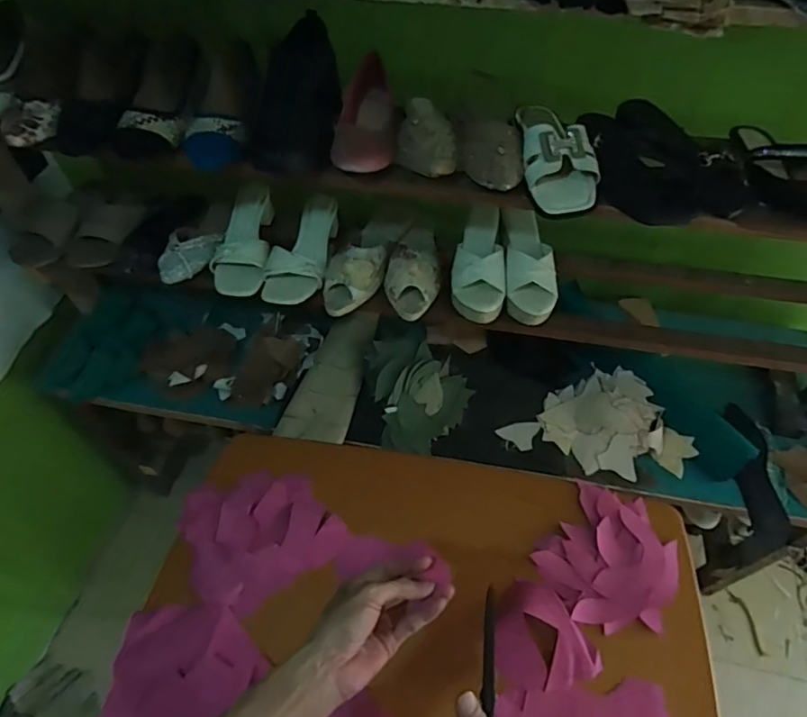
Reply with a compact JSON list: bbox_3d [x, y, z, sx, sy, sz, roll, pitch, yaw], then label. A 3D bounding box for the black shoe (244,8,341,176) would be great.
[{"bbox_3d":[-0.126,-0.334,0.685,0.079,0.101,0.221,11,72,9],"label":"black shoe"}]

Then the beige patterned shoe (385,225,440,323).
[{"bbox_3d":[0.017,-0.161,0.890,0.087,0.070,0.226,2,53,1],"label":"beige patterned shoe"}]

